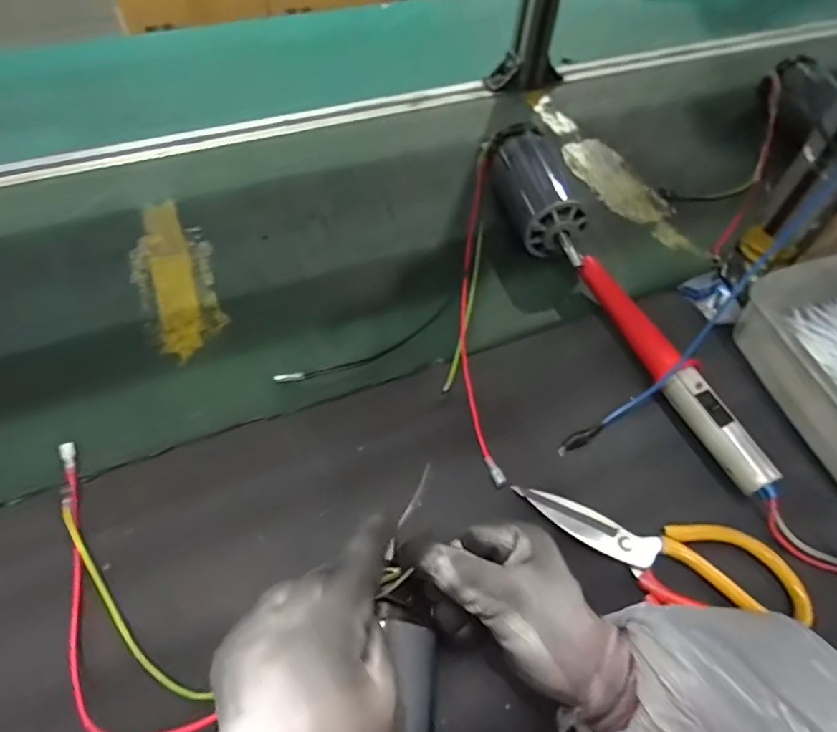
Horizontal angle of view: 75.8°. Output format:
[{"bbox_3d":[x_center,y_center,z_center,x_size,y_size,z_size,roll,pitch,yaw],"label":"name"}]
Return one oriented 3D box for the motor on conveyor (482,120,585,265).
[{"bbox_3d":[0.120,-0.179,0.575,0.064,0.060,0.210,-9,56,-11],"label":"motor on conveyor"}]

